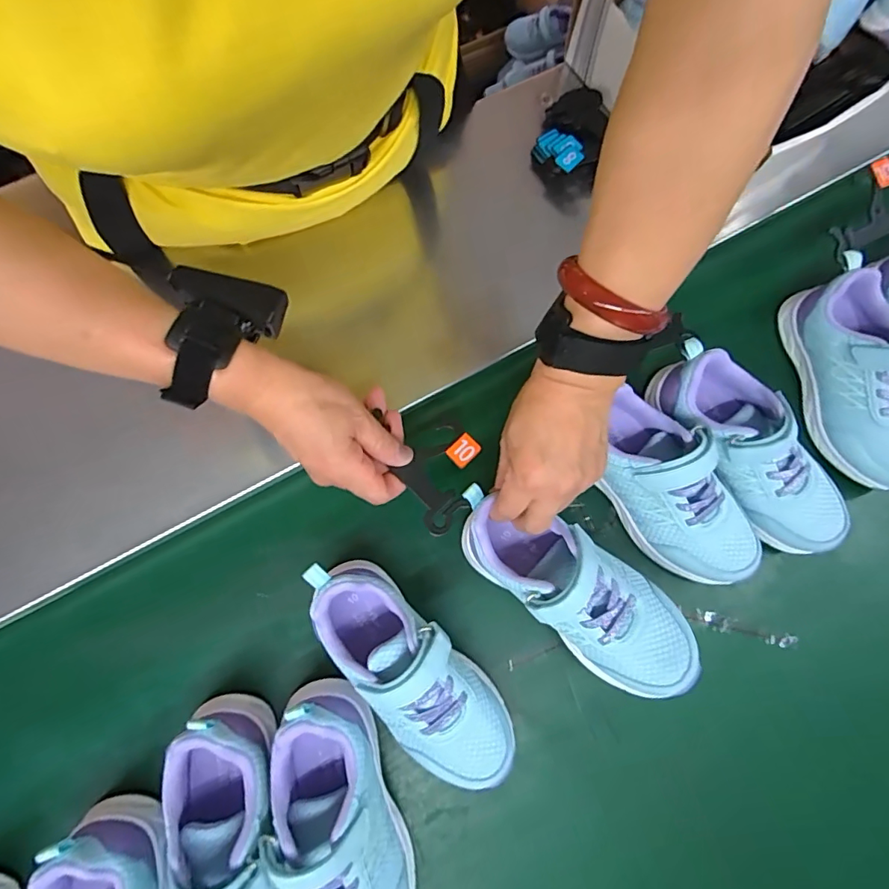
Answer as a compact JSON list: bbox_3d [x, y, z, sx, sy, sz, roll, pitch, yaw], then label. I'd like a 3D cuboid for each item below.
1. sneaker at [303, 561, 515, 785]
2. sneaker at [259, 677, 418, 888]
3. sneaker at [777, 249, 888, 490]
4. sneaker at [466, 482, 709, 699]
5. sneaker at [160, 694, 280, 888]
[{"bbox_3d":[-0.028,0.163,0.357,0.077,0.075,0.184,-41,80,-11],"label":"sneaker"},{"bbox_3d":[-0.070,0.262,0.337,0.075,0.070,0.185,-17,77,-6],"label":"sneaker"},{"bbox_3d":[0.358,-0.060,0.425,0.068,0.072,0.190,-8,76,-4],"label":"sneaker"},{"bbox_3d":[0.091,0.101,0.357,0.188,0.078,0.067,36,78,12],"label":"sneaker"},{"bbox_3d":[-0.144,0.273,0.329,0.071,0.078,0.187,-9,76,-4],"label":"sneaker"}]

